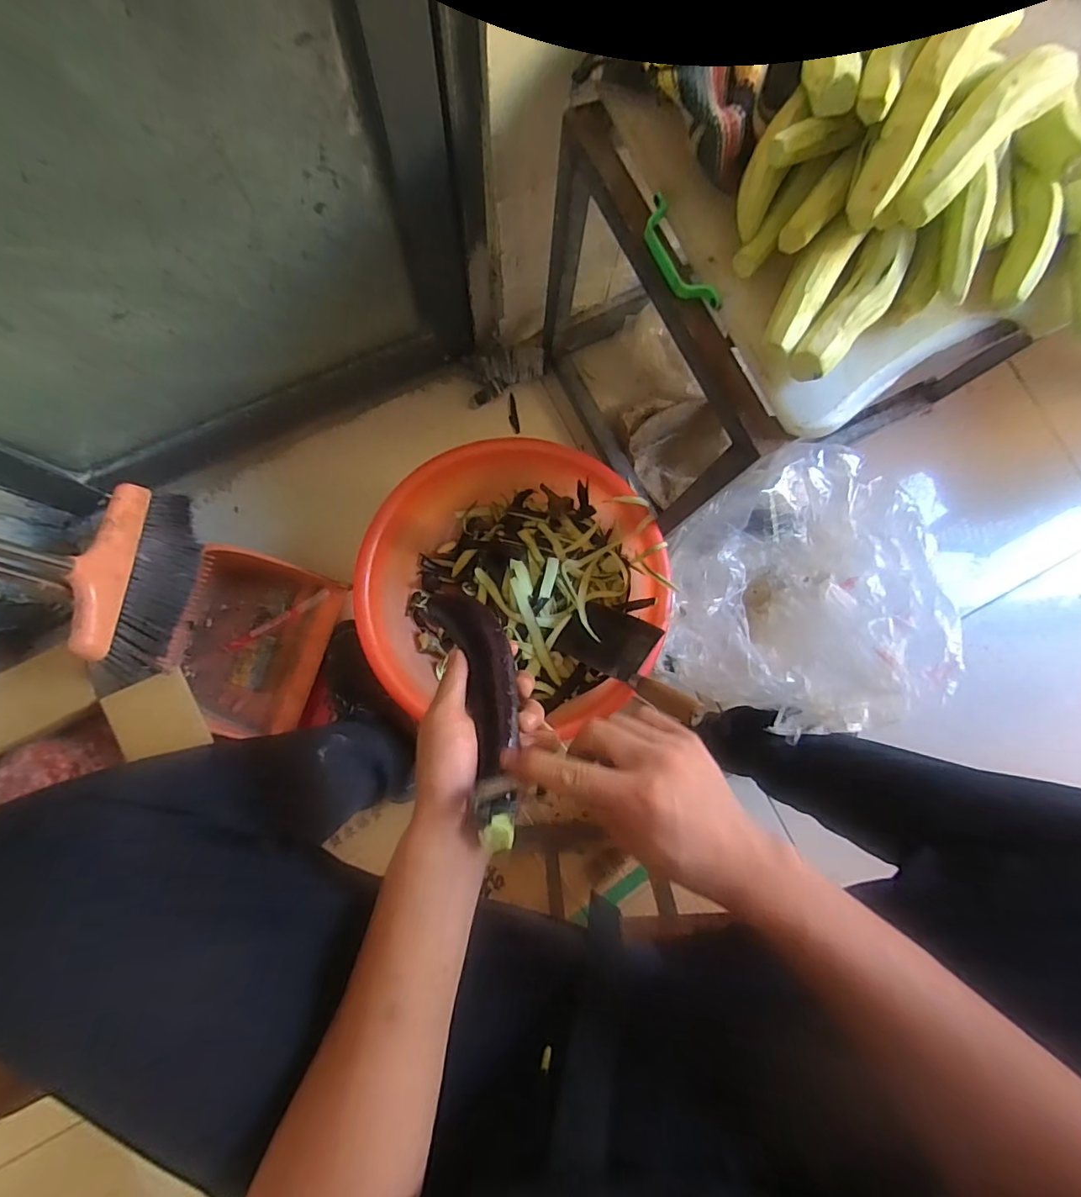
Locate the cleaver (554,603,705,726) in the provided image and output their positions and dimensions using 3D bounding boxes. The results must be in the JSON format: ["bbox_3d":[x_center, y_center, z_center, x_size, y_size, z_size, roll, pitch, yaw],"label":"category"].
[{"bbox_3d":[0.120,0.080,0.691,0.101,0.239,0.029,-44,130,-7],"label":"cleaver"}]

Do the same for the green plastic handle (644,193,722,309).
[{"bbox_3d":[0.128,-0.327,0.498,0.033,0.016,0.124,-25,86,-6],"label":"green plastic handle"}]

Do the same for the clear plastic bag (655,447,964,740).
[{"bbox_3d":[0.364,-0.007,0.779,0.366,0.220,0.375,-21,85,-6],"label":"clear plastic bag"}]

